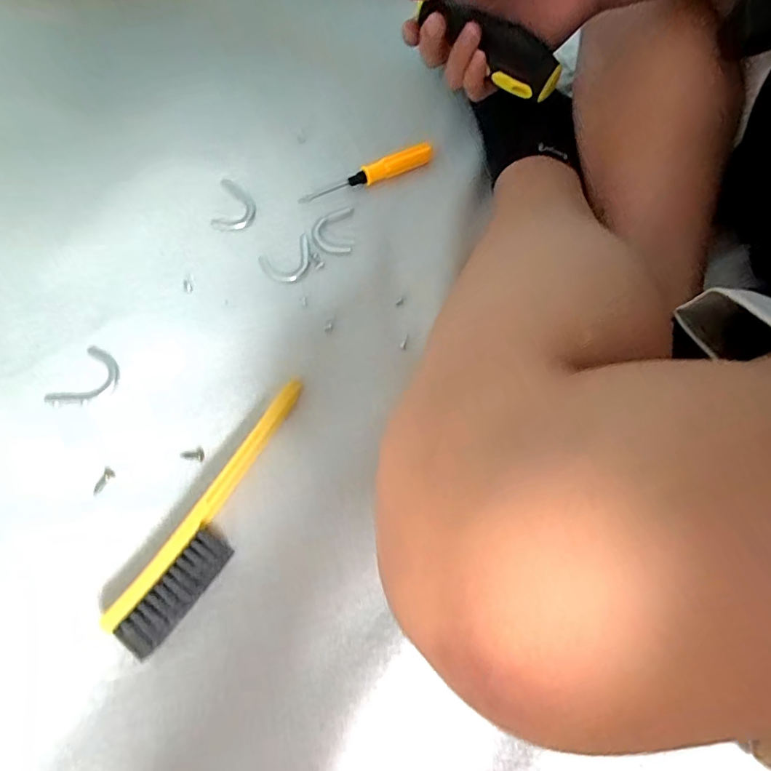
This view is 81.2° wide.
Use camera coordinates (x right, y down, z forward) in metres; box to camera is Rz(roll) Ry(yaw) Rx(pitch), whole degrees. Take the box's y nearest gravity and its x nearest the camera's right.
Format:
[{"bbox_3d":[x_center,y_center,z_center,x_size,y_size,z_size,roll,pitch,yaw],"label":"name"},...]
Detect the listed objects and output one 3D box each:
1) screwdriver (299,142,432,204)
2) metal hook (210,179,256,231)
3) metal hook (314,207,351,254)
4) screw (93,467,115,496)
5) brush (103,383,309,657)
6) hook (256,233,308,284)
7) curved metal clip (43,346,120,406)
[{"bbox_3d":[-0.014,-0.182,0.386,0.127,0.016,0.011,-26,68,-13],"label":"screwdriver"},{"bbox_3d":[-0.123,-0.149,0.371,0.034,0.007,0.049,6,65,1],"label":"metal hook"},{"bbox_3d":[-0.043,-0.127,0.364,0.028,0.004,0.044,-1,65,-2],"label":"metal hook"},{"bbox_3d":[-0.175,0.059,0.280,0.008,0.004,0.018,13,66,5],"label":"screw"},{"bbox_3d":[-0.091,0.072,0.268,0.033,0.020,0.164,30,68,12],"label":"brush"},{"bbox_3d":[-0.074,-0.097,0.353,0.043,0.005,0.034,-29,69,-14],"label":"hook"},{"bbox_3d":[-0.201,-0.002,0.305,0.034,0.004,0.046,26,67,10],"label":"curved metal clip"}]

